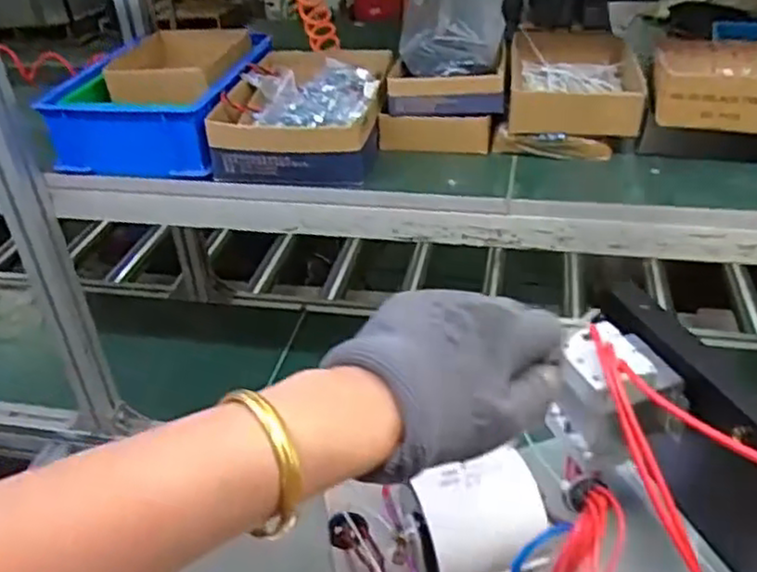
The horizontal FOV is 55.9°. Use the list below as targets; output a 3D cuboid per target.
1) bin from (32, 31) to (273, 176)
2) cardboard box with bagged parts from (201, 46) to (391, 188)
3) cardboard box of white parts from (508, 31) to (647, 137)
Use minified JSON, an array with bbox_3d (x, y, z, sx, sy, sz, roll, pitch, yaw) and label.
[{"bbox_3d":[-0.261,-0.248,0.916,0.207,0.085,0.308,3,36,9],"label":"bin"},{"bbox_3d":[-0.082,-0.220,0.879,0.179,0.067,0.278,2,35,7],"label":"cardboard box with bagged parts"},{"bbox_3d":[0.230,-0.243,0.849,0.145,0.045,0.205,3,36,10],"label":"cardboard box of white parts"}]

